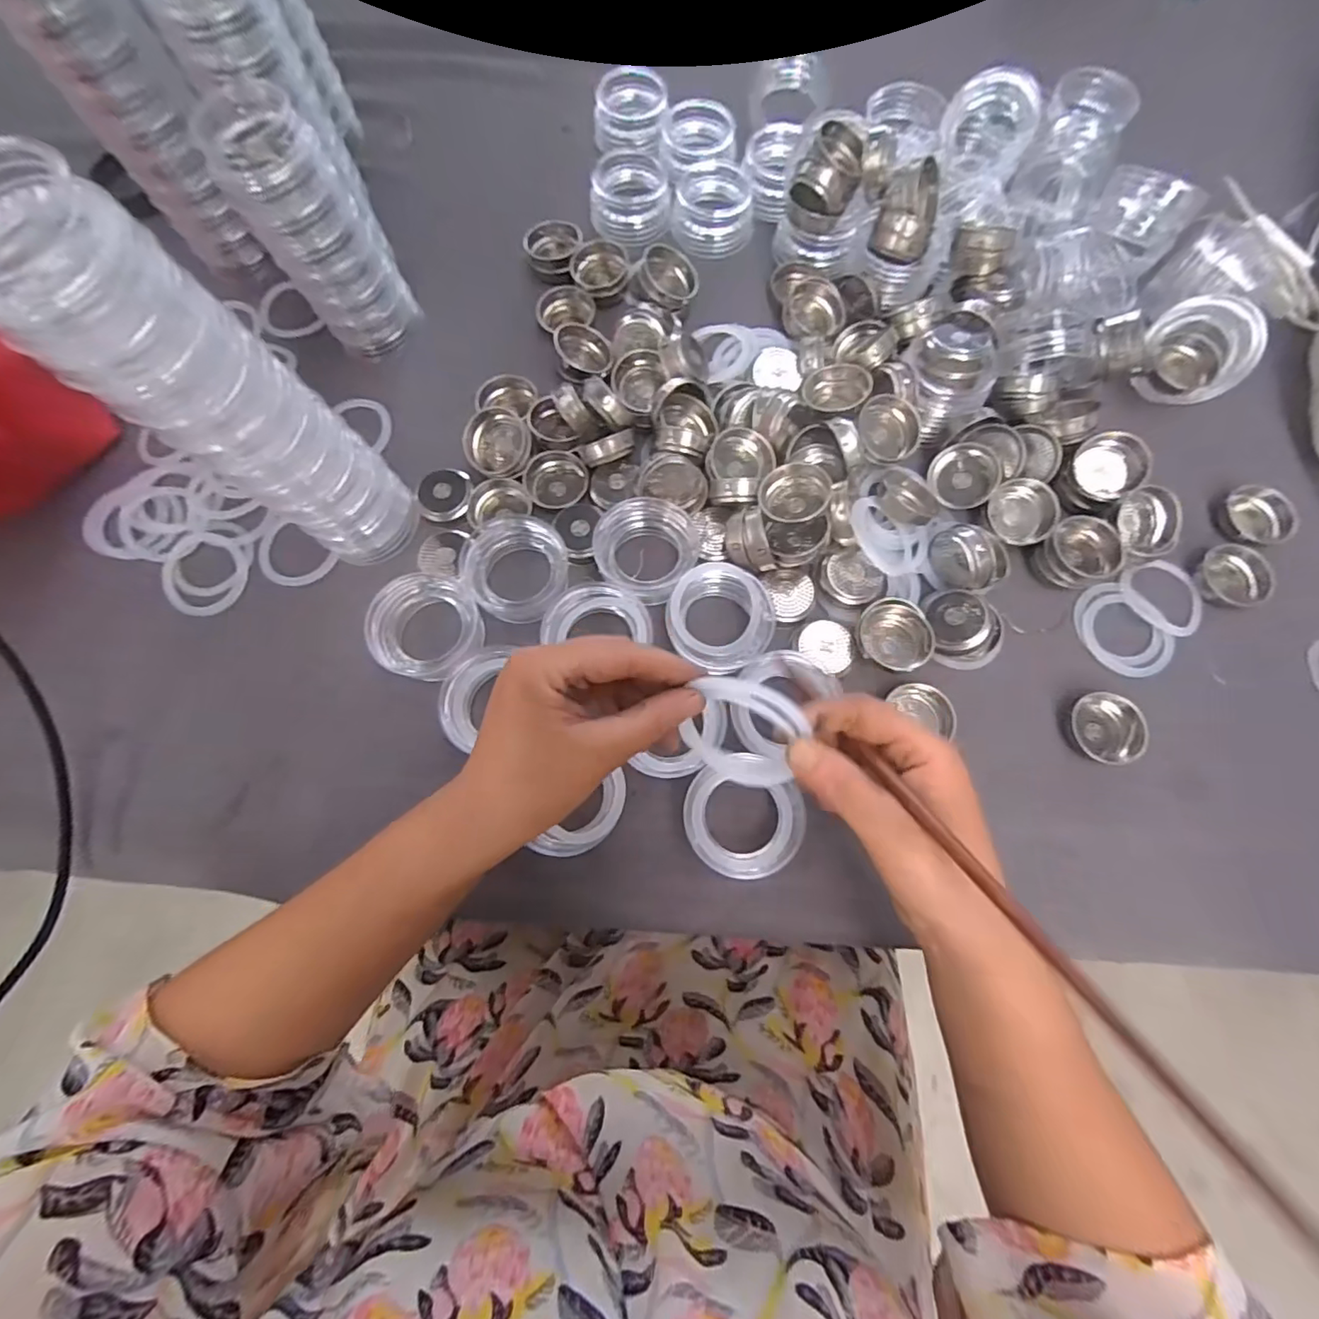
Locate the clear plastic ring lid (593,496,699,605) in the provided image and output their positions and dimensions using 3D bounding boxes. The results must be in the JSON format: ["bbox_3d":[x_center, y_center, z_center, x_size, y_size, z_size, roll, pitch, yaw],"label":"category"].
[{"bbox_3d":[-0.006,-0.075,0.384,0.071,0.031,0.068,0,74,0],"label":"clear plastic ring lid"}]

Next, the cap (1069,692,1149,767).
[{"bbox_3d":[0.286,0.044,0.360,0.044,0.015,0.044,0,74,0],"label":"cap"}]

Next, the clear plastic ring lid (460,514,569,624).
[{"bbox_3d":[-0.100,-0.064,0.384,0.073,0.023,0.066,41,78,10],"label":"clear plastic ring lid"}]

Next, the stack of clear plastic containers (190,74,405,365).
[{"bbox_3d":[-0.242,-0.298,0.402,0.069,0.141,0.080,-35,77,-10],"label":"stack of clear plastic containers"}]

